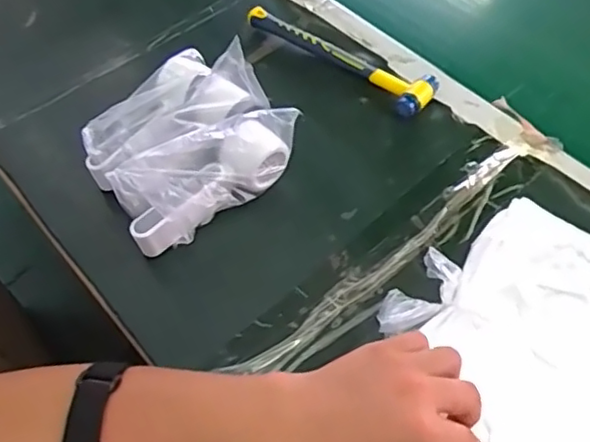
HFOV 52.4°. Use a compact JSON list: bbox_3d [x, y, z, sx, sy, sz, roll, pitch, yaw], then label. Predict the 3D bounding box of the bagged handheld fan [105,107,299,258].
[{"bbox_3d":[-0.079,-0.044,0.569,0.184,0.088,0.059,-35,61,-18],"label":"bagged handheld fan"}]

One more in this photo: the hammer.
[{"bbox_3d":[0.052,-0.194,0.690,0.241,0.028,0.057,35,66,24],"label":"hammer"}]

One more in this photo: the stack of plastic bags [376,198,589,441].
[{"bbox_3d":[0.160,0.103,0.451,0.189,0.047,0.246,24,61,18],"label":"stack of plastic bags"}]

